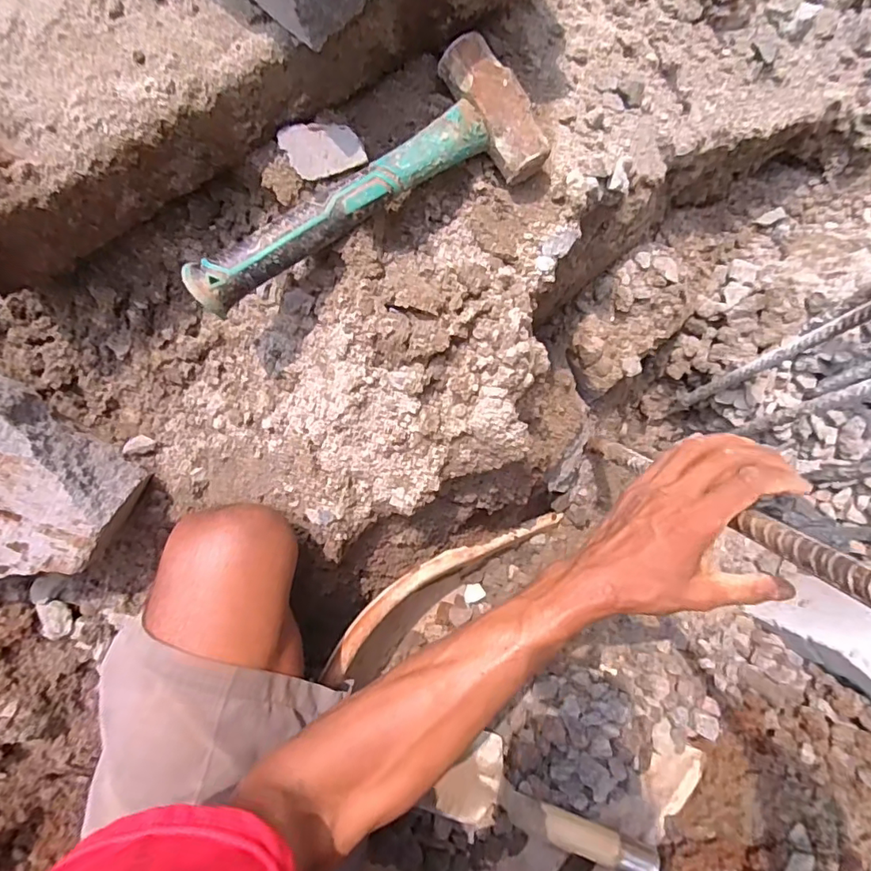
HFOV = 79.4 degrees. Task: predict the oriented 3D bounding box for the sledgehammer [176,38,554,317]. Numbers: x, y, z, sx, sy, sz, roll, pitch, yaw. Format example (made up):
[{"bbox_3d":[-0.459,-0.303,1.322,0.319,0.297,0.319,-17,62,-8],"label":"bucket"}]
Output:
[{"bbox_3d":[-0.059,-0.182,0.388,0.273,0.047,0.098,-30,81,-6],"label":"sledgehammer"}]

